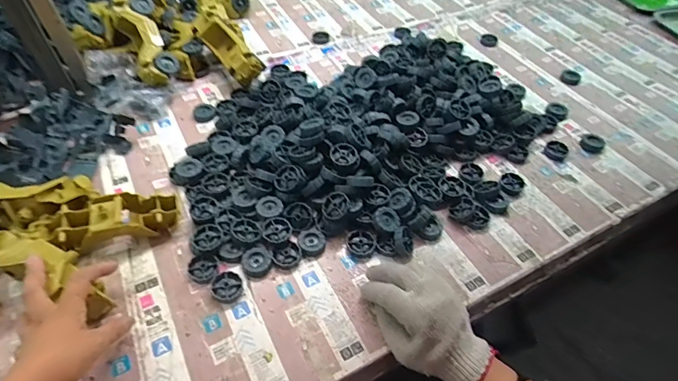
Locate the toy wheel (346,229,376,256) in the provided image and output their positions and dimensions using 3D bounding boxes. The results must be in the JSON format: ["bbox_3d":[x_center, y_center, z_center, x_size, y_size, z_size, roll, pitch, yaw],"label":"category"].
[{"bbox_3d":[0.031,0.072,0.567,0.037,0.008,0.038,2,51,-2],"label":"toy wheel"}]

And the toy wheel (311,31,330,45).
[{"bbox_3d":[-0.039,-0.334,0.887,0.039,0.014,0.039,1,52,-2],"label":"toy wheel"}]

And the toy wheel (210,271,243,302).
[{"bbox_3d":[-0.142,0.122,0.516,0.037,0.011,0.038,2,51,-2],"label":"toy wheel"}]

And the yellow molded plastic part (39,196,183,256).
[{"bbox_3d":[-0.295,0.040,0.541,0.155,0.054,0.056,-15,54,-16],"label":"yellow molded plastic part"}]

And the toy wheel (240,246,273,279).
[{"bbox_3d":[-0.109,0.094,0.539,0.039,0.009,0.040,2,51,-2],"label":"toy wheel"}]

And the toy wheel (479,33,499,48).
[{"bbox_3d":[0.342,-0.341,0.928,0.039,0.012,0.047,18,53,11],"label":"toy wheel"}]

